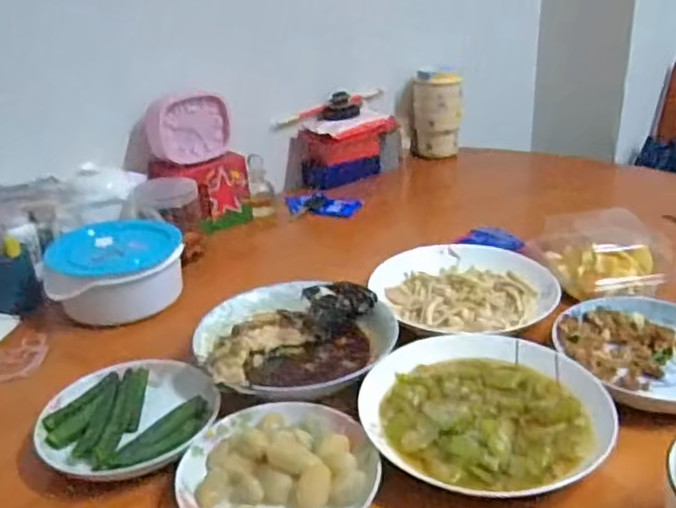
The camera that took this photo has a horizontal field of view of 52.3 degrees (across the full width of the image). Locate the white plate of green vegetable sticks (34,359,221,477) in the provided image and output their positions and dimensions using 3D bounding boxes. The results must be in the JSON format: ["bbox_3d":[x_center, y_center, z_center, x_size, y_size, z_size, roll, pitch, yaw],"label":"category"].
[{"bbox_3d":[-0.181,0.142,0.611,0.147,0.032,0.135,-3,26,1],"label":"white plate of green vegetable sticks"}]

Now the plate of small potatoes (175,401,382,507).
[{"bbox_3d":[-0.046,0.166,0.537,0.148,0.045,0.140,-3,26,1],"label":"plate of small potatoes"}]

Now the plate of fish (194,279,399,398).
[{"bbox_3d":[-0.043,0.079,0.695,0.188,0.053,0.198,-3,26,1],"label":"plate of fish"}]

